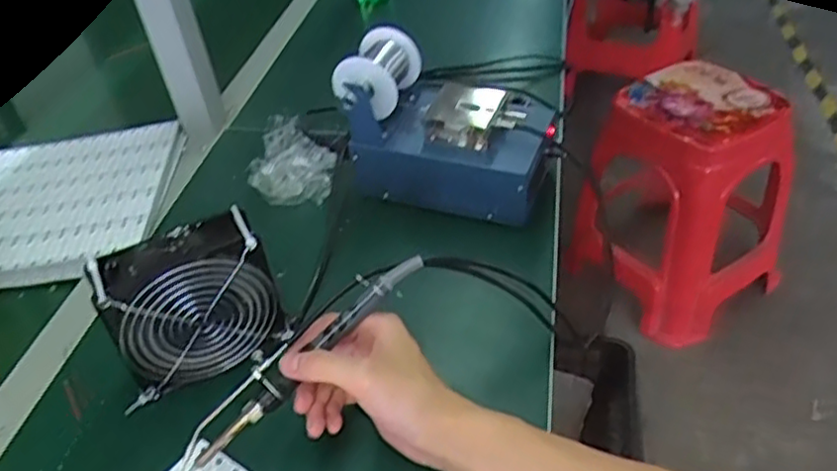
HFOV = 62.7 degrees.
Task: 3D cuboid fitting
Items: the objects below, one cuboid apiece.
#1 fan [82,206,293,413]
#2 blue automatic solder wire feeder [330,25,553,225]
[{"bbox_3d":[-0.167,0.055,0.512,0.124,0.112,0.058,-22,42,-16],"label":"fan"},{"bbox_3d":[0.025,-0.105,0.659,0.194,0.125,0.111,12,44,22],"label":"blue automatic solder wire feeder"}]

